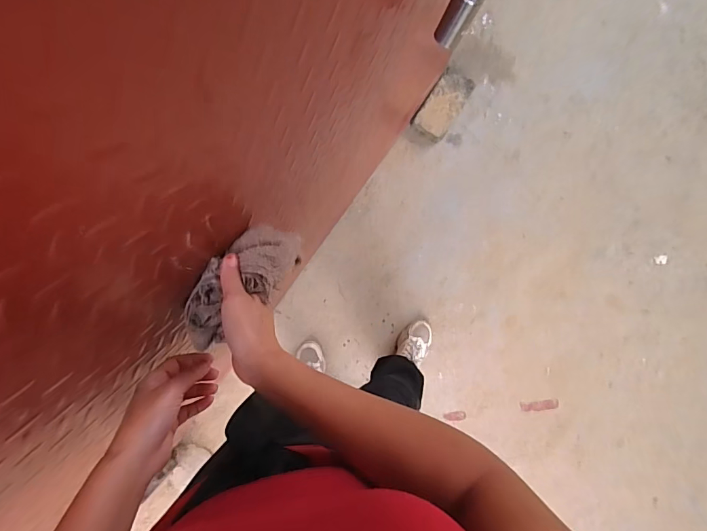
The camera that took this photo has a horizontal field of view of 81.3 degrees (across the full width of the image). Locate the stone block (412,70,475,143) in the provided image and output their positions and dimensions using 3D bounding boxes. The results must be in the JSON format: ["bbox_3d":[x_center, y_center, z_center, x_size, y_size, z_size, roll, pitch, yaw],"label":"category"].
[{"bbox_3d":[0.312,-0.550,1.430,0.120,0.059,0.255,33,84,0],"label":"stone block"}]

